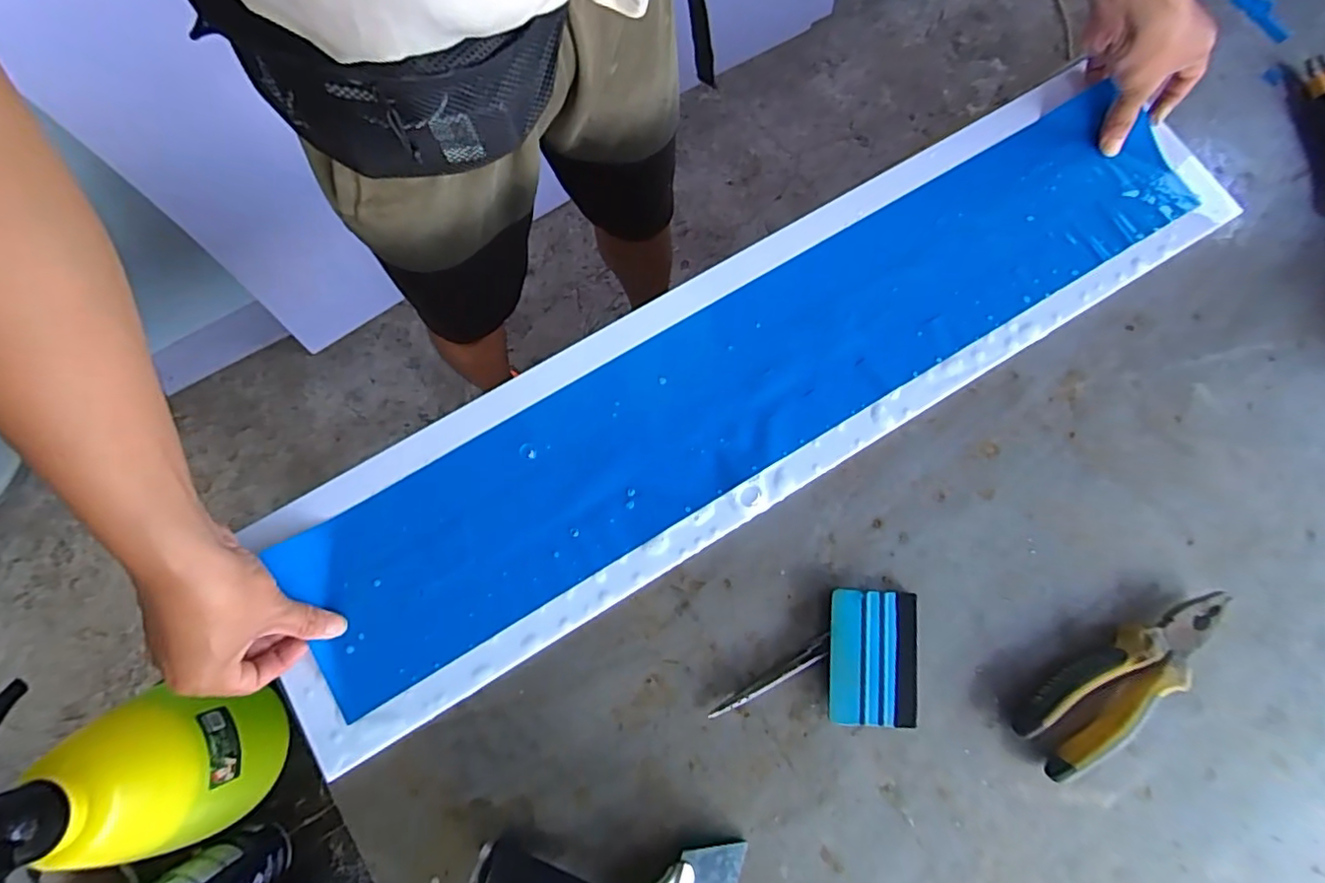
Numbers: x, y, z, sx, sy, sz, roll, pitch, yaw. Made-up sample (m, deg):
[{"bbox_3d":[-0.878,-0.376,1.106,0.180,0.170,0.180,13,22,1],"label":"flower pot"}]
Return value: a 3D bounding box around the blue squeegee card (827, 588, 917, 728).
[{"bbox_3d":[0.162,0.165,0.441,0.070,0.014,0.097,4,77,1],"label":"blue squeegee card"}]

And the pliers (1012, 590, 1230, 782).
[{"bbox_3d":[0.350,0.173,0.433,0.186,0.033,0.048,-35,79,-8],"label":"pliers"}]

